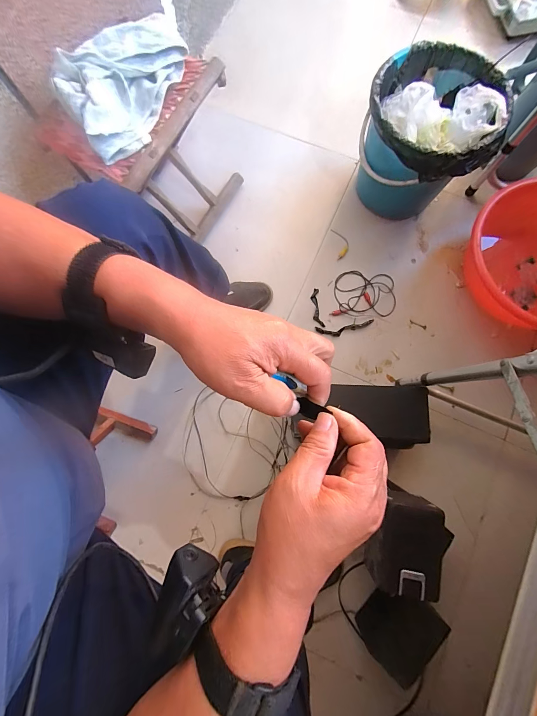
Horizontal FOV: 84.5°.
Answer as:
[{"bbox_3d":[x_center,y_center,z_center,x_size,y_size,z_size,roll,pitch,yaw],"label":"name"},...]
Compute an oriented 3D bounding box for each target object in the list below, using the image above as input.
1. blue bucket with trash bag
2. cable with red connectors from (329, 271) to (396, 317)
[{"bbox_3d":[0.341,-0.487,0.684,0.253,0.291,0.244,0,79,1],"label":"blue bucket with trash bag"},{"bbox_3d":[0.252,-0.172,0.780,0.165,0.014,0.122,1,79,2],"label":"cable with red connectors"}]

